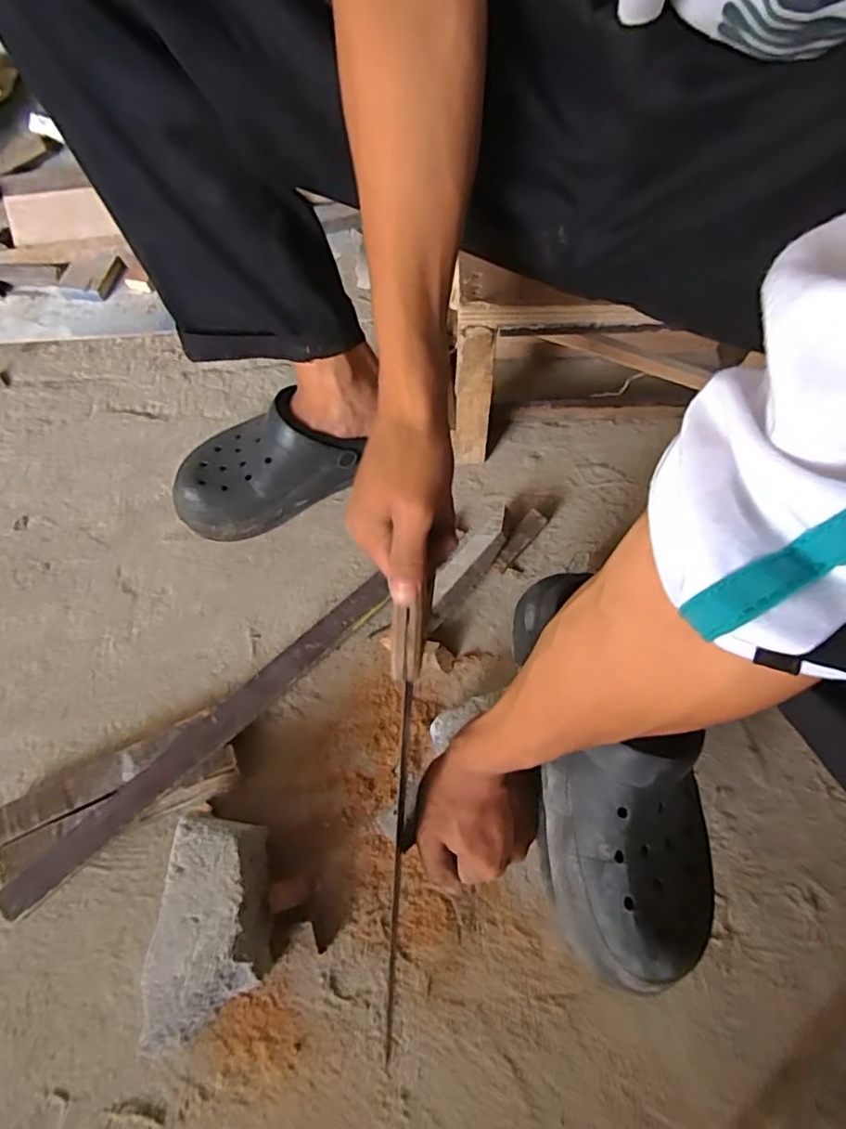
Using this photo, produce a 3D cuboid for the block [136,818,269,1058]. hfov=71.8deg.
[{"bbox_3d":[-0.158,0.279,0.453,0.076,0.070,0.156,3,66,2],"label":"block"}]

